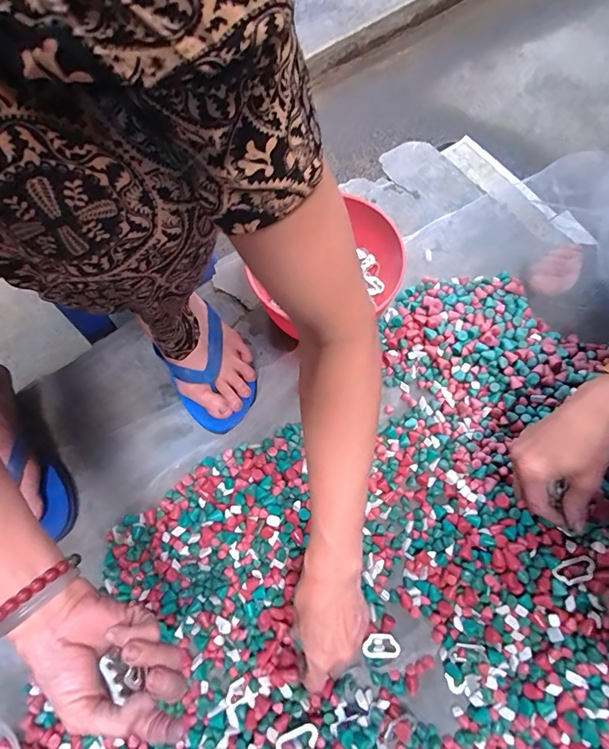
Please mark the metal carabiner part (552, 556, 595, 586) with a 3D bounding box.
[{"bbox_3d":[0.268,0.195,0.407,0.039,0.004,0.021,-22,57,9],"label":"metal carabiner part"}]

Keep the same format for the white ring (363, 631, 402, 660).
[{"bbox_3d":[0.083,0.289,0.437,0.039,0.006,0.024,2,71,3],"label":"white ring"}]

